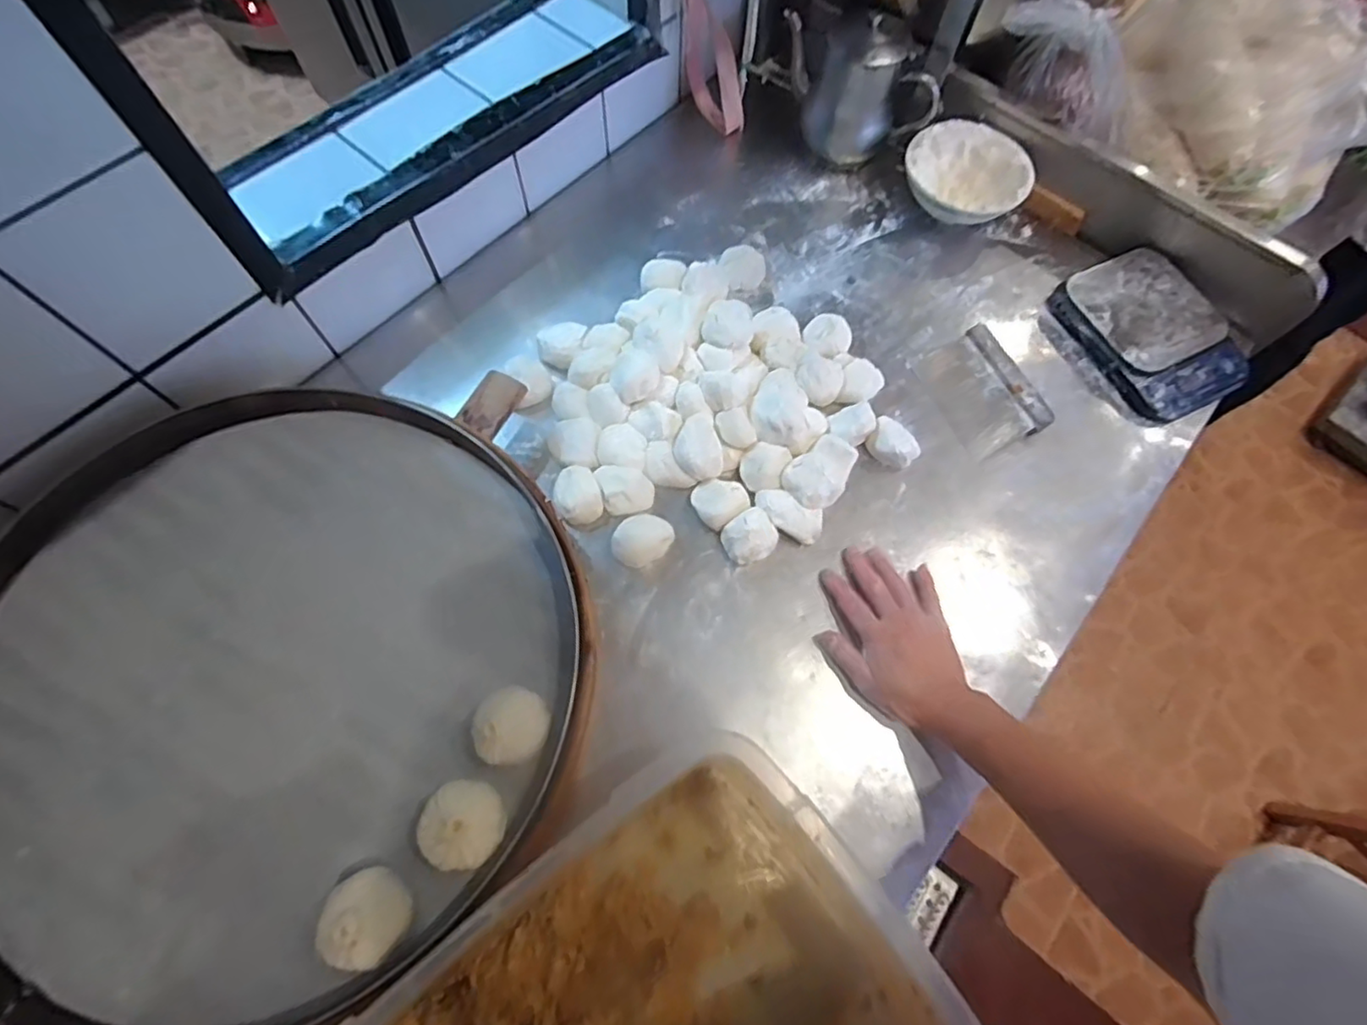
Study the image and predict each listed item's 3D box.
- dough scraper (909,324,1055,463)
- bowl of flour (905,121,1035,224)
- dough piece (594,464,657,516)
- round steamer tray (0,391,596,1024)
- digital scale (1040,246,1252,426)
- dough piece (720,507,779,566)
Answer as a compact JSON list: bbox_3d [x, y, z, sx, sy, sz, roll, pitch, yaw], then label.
[{"bbox_3d":[0.338,-0.139,0.706,0.110,0.020,0.139,-23,70,-11],"label":"dough scraper"},{"bbox_3d":[0.355,-0.422,0.791,0.155,0.069,0.119,29,69,10],"label":"bowl of flour"},{"bbox_3d":[-0.059,-0.024,0.645,0.053,0.030,0.052,1,67,-1],"label":"dough piece"},{"bbox_3d":[-0.346,0.114,0.505,0.521,0.056,0.487,39,72,14],"label":"round steamer tray"},{"bbox_3d":[0.551,-0.214,0.738,0.176,0.035,0.206,-24,70,-11],"label":"digital scale"},{"bbox_3d":[0.068,0.025,0.628,0.051,0.035,0.048,1,67,-1],"label":"dough piece"}]

